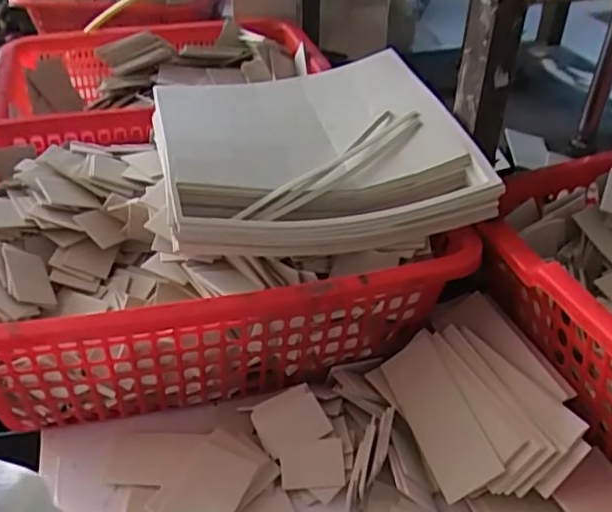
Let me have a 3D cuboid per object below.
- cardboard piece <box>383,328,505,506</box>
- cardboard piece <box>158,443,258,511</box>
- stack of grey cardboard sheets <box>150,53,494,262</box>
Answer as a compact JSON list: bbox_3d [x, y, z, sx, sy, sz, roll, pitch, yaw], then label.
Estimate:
[{"bbox_3d":[0.112,0.133,0.552,0.055,0.006,0.126,-30,59,8],"label":"cardboard piece"},{"bbox_3d":[-0.084,0.197,0.514,0.059,0.007,0.083,17,53,18],"label":"cardboard piece"},{"bbox_3d":[-0.005,-0.115,0.622,0.282,0.067,0.281,-9,39,-11],"label":"stack of grey cardboard sheets"}]

